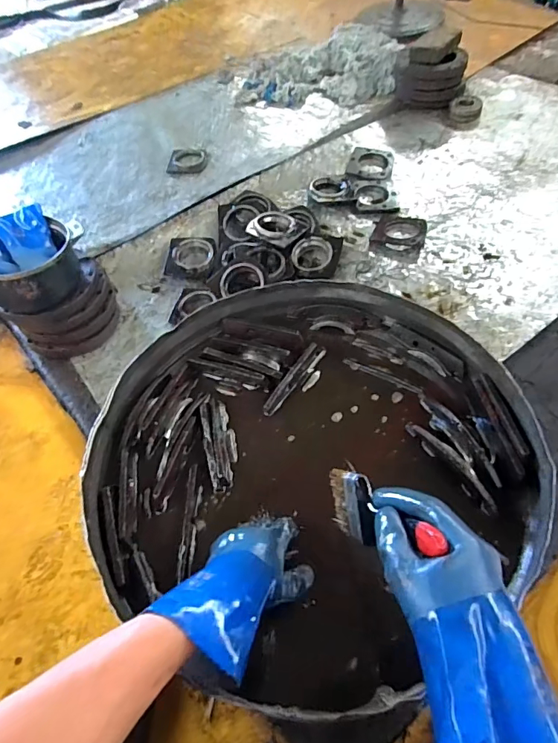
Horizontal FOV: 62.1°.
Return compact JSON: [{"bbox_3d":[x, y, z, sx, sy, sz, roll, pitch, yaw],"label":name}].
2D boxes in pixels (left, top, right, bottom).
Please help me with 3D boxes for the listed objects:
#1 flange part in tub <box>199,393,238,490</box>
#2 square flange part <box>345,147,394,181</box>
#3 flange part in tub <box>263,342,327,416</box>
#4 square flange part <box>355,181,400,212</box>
[{"bbox_3d":[-0.087,0.097,0.681,0.041,0.024,0.158,-13,56,-4],"label":"flange part in tub"},{"bbox_3d":[0.324,-0.733,1.642,0.155,0.031,0.164,13,59,13],"label":"square flange part"},{"bbox_3d":[0.025,0.008,0.730,0.018,0.035,0.148,31,64,23],"label":"flange part in tub"},{"bbox_3d":[0.324,-0.588,1.548,0.138,0.023,0.166,-5,56,2],"label":"square flange part"}]

